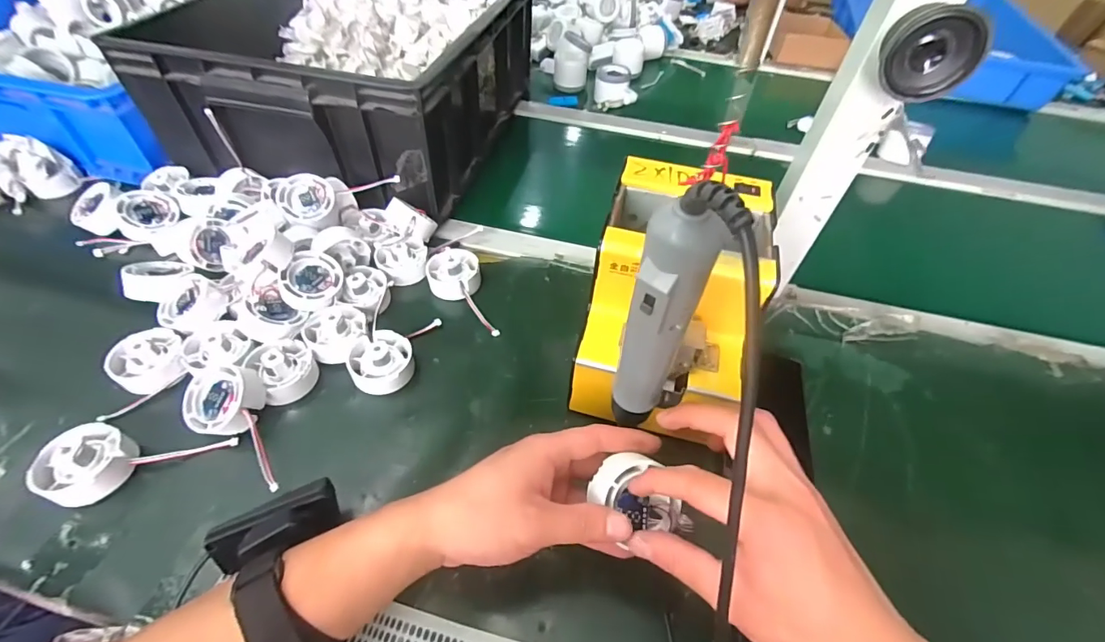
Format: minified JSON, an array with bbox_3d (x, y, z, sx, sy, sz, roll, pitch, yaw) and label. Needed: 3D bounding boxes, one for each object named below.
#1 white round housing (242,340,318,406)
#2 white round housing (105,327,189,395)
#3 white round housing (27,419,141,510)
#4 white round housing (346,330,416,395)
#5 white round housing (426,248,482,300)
[{"bbox_3d":[-0.234,0.040,0.407,0.047,0.031,0.054,-33,59,-28],"label":"white round housing"},{"bbox_3d":[-0.350,0.033,0.403,0.052,0.021,0.052,9,60,-15],"label":"white round housing"},{"bbox_3d":[-0.343,0.105,0.344,0.054,0.031,0.054,2,49,-3],"label":"white round housing"},{"bbox_3d":[-0.152,0.035,0.416,0.053,0.027,0.057,2,49,-3],"label":"white round housing"},{"bbox_3d":[-0.105,-0.052,0.494,0.056,0.025,0.055,2,49,-3],"label":"white round housing"}]

